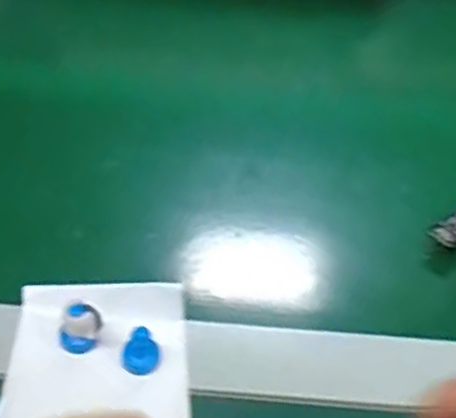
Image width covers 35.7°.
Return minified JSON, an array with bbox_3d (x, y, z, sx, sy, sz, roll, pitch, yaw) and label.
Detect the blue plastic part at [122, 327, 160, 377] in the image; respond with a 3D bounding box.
[{"bbox_3d":[-0.042,0.068,0.340,0.017,0.020,0.014,-6,49,-11],"label":"blue plastic part"}]

